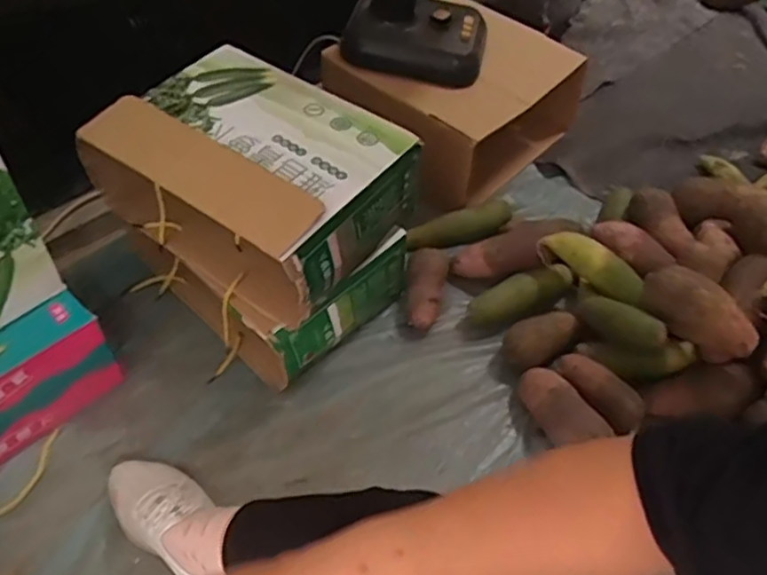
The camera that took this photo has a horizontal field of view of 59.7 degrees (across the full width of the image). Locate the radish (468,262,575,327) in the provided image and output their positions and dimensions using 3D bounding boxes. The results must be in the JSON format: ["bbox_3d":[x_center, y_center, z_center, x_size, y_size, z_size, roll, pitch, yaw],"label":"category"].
[{"bbox_3d":[0.211,0.011,1.014,0.182,0.056,0.051,-20,53,-19],"label":"radish"}]

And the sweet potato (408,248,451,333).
[{"bbox_3d":[0.063,0.001,1.029,0.063,0.042,0.147,10,49,6],"label":"sweet potato"}]

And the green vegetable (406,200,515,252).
[{"bbox_3d":[0.129,-0.105,1.093,0.188,0.045,0.042,-18,52,-17],"label":"green vegetable"}]

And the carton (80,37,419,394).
[{"bbox_3d":[-0.171,-0.104,0.935,0.363,0.270,0.263,31,55,22],"label":"carton"}]

